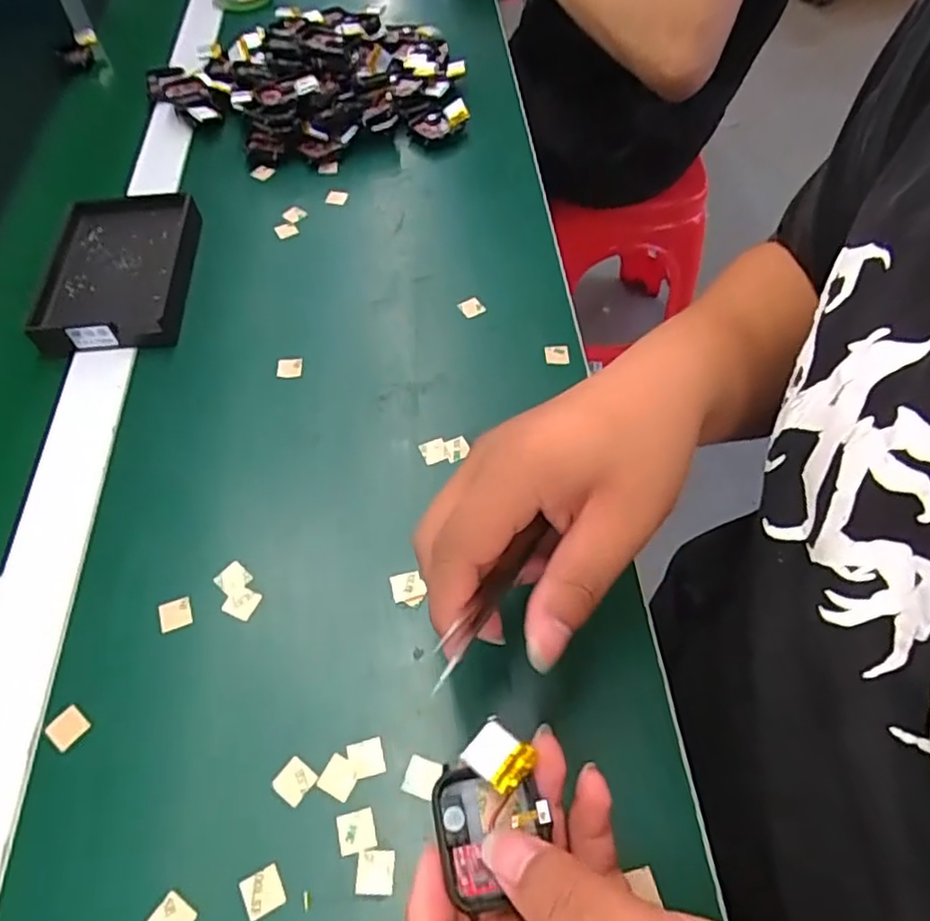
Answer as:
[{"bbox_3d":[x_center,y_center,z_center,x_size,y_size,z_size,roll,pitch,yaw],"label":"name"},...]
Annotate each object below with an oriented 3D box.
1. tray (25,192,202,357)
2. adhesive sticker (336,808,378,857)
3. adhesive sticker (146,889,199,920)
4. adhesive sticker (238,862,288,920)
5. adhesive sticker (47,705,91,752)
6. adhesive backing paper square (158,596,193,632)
[{"bbox_3d":[-0.247,-0.136,0.468,0.095,0.027,0.138,-4,57,-1],"label":"tray"},{"bbox_3d":[-0.047,0.161,0.284,0.016,0.004,0.016,-11,57,-12],"label":"adhesive sticker"},{"bbox_3d":[-0.120,0.187,0.266,0.017,0.004,0.017,31,59,16],"label":"adhesive sticker"},{"bbox_3d":[-0.084,0.179,0.272,0.016,0.004,0.016,-25,60,-16],"label":"adhesive sticker"},{"bbox_3d":[-0.187,0.125,0.306,0.015,0.004,0.017,35,64,22],"label":"adhesive sticker"},{"bbox_3d":[-0.149,0.079,0.337,0.016,0.004,0.016,-17,59,-13],"label":"adhesive backing paper square"}]

